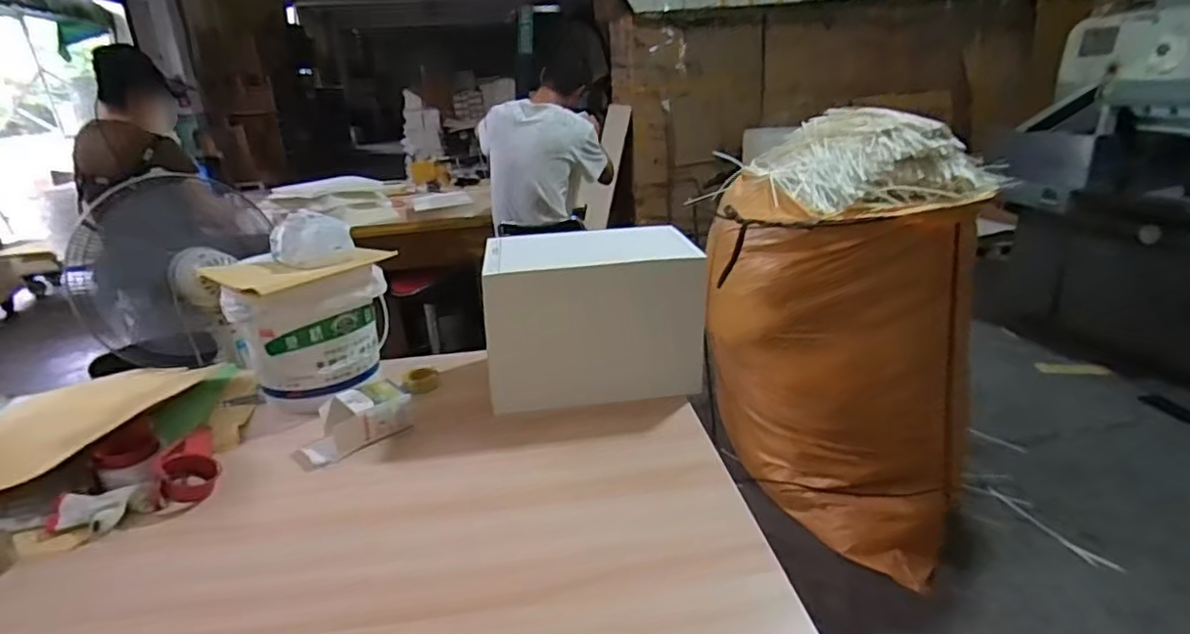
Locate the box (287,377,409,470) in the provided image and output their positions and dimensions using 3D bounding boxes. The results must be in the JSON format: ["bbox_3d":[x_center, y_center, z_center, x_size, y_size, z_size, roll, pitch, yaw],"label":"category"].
[{"bbox_3d":[-0.378,0.162,0.972,0.179,0.065,0.079,-18,25,-37],"label":"box"}]

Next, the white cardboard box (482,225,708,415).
[{"bbox_3d":[-0.005,-0.005,1.117,0.359,0.245,0.239,-5,20,-6],"label":"white cardboard box"}]

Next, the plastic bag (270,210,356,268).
[{"bbox_3d":[-0.482,-0.134,1.059,0.115,0.077,0.097,-18,25,-35],"label":"plastic bag"}]

